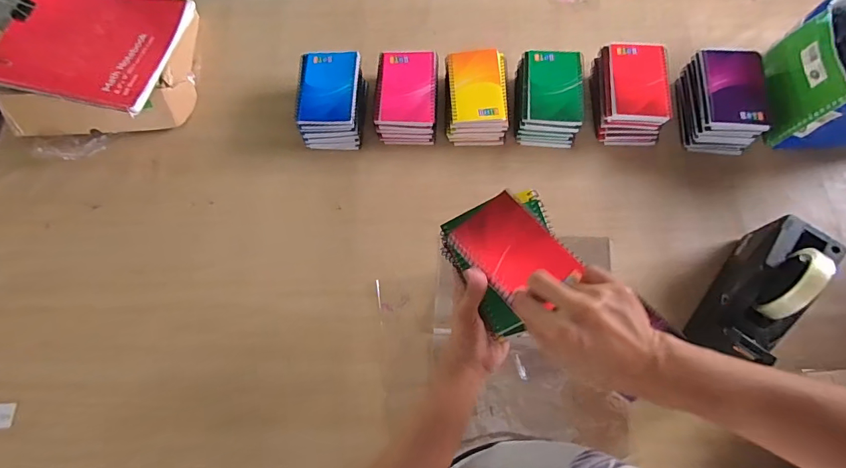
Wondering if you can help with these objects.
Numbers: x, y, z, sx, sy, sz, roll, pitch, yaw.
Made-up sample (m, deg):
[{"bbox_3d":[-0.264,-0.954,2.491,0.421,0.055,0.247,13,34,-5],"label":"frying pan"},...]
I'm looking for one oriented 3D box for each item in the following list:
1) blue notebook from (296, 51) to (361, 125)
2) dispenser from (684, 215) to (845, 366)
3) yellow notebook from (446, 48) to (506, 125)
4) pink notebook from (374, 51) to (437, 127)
[{"bbox_3d":[-0.150,-0.232,0.656,0.093,0.013,0.129,1,71,2],"label":"blue notebook"},{"bbox_3d":[0.427,0.068,0.519,0.077,0.098,0.196,38,77,12],"label":"dispenser"},{"bbox_3d":[0.084,-0.234,0.656,0.084,0.015,0.128,-4,71,0],"label":"yellow notebook"},{"bbox_3d":[-0.027,-0.233,0.665,0.094,0.016,0.131,2,71,3],"label":"pink notebook"}]

